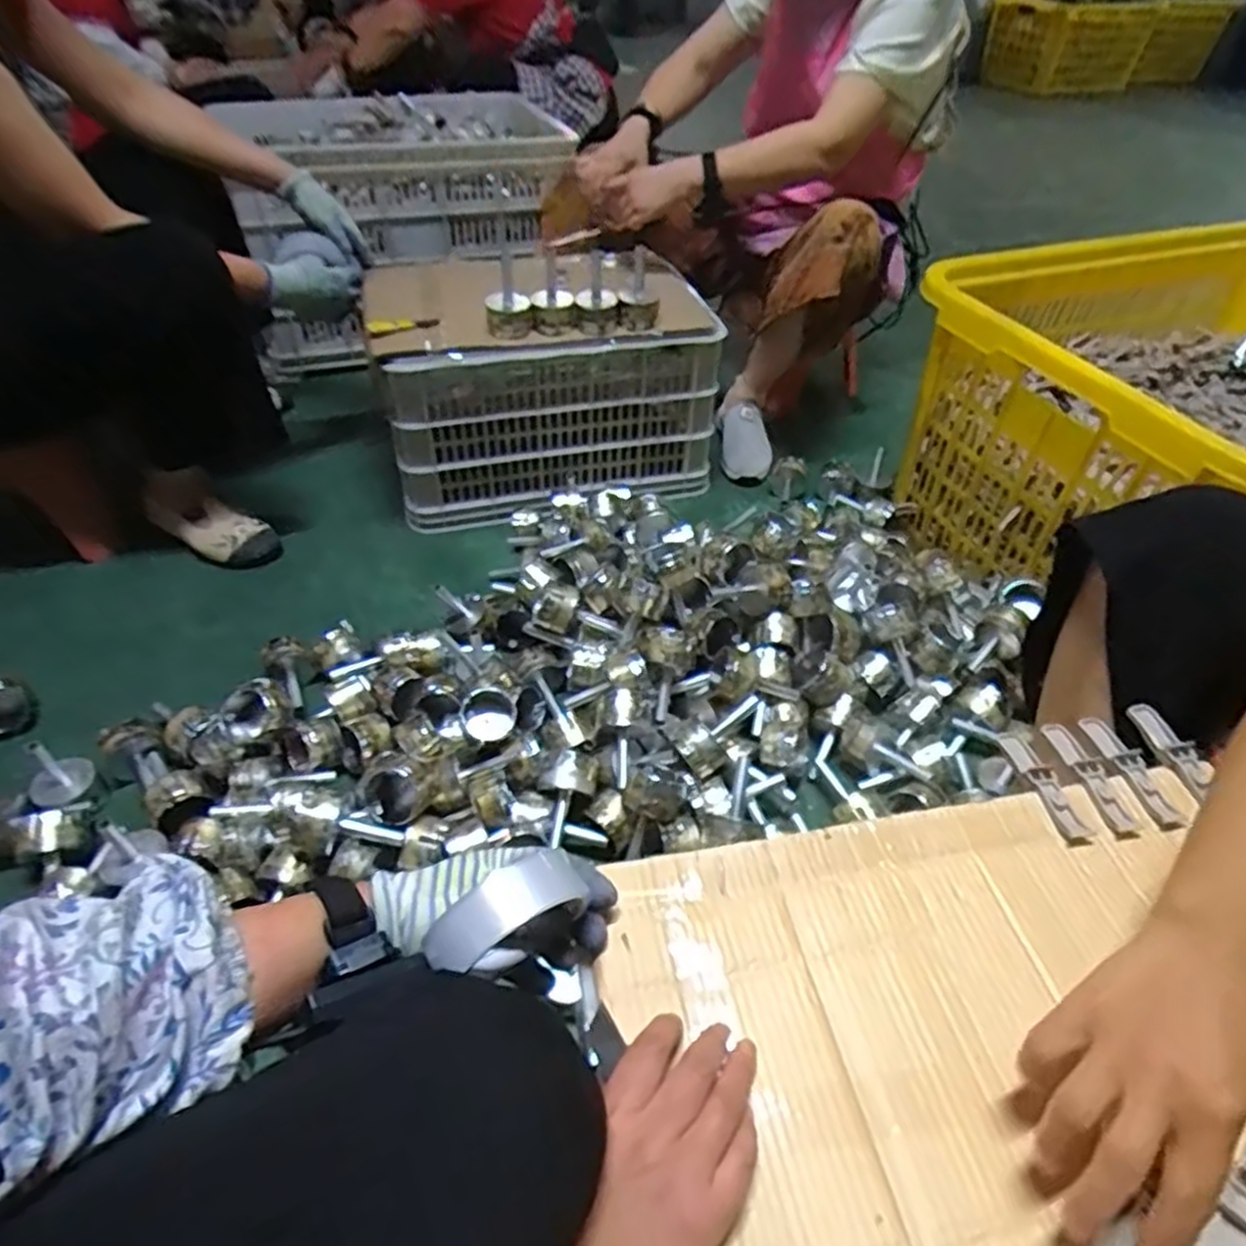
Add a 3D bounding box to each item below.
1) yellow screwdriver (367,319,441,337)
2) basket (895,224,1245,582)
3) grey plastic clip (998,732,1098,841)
[{"bbox_3d":[-0.314,-0.428,1.069,0.098,0.020,0.022,-13,47,-15],"label":"yellow screwdriver"},{"bbox_3d":[0.872,-0.311,1.108,0.854,0.321,0.525,-18,49,-19],"label":"basket"},{"bbox_3d":[0.312,0.117,0.558,0.020,0.007,0.096,-9,46,-11],"label":"grey plastic clip"}]

